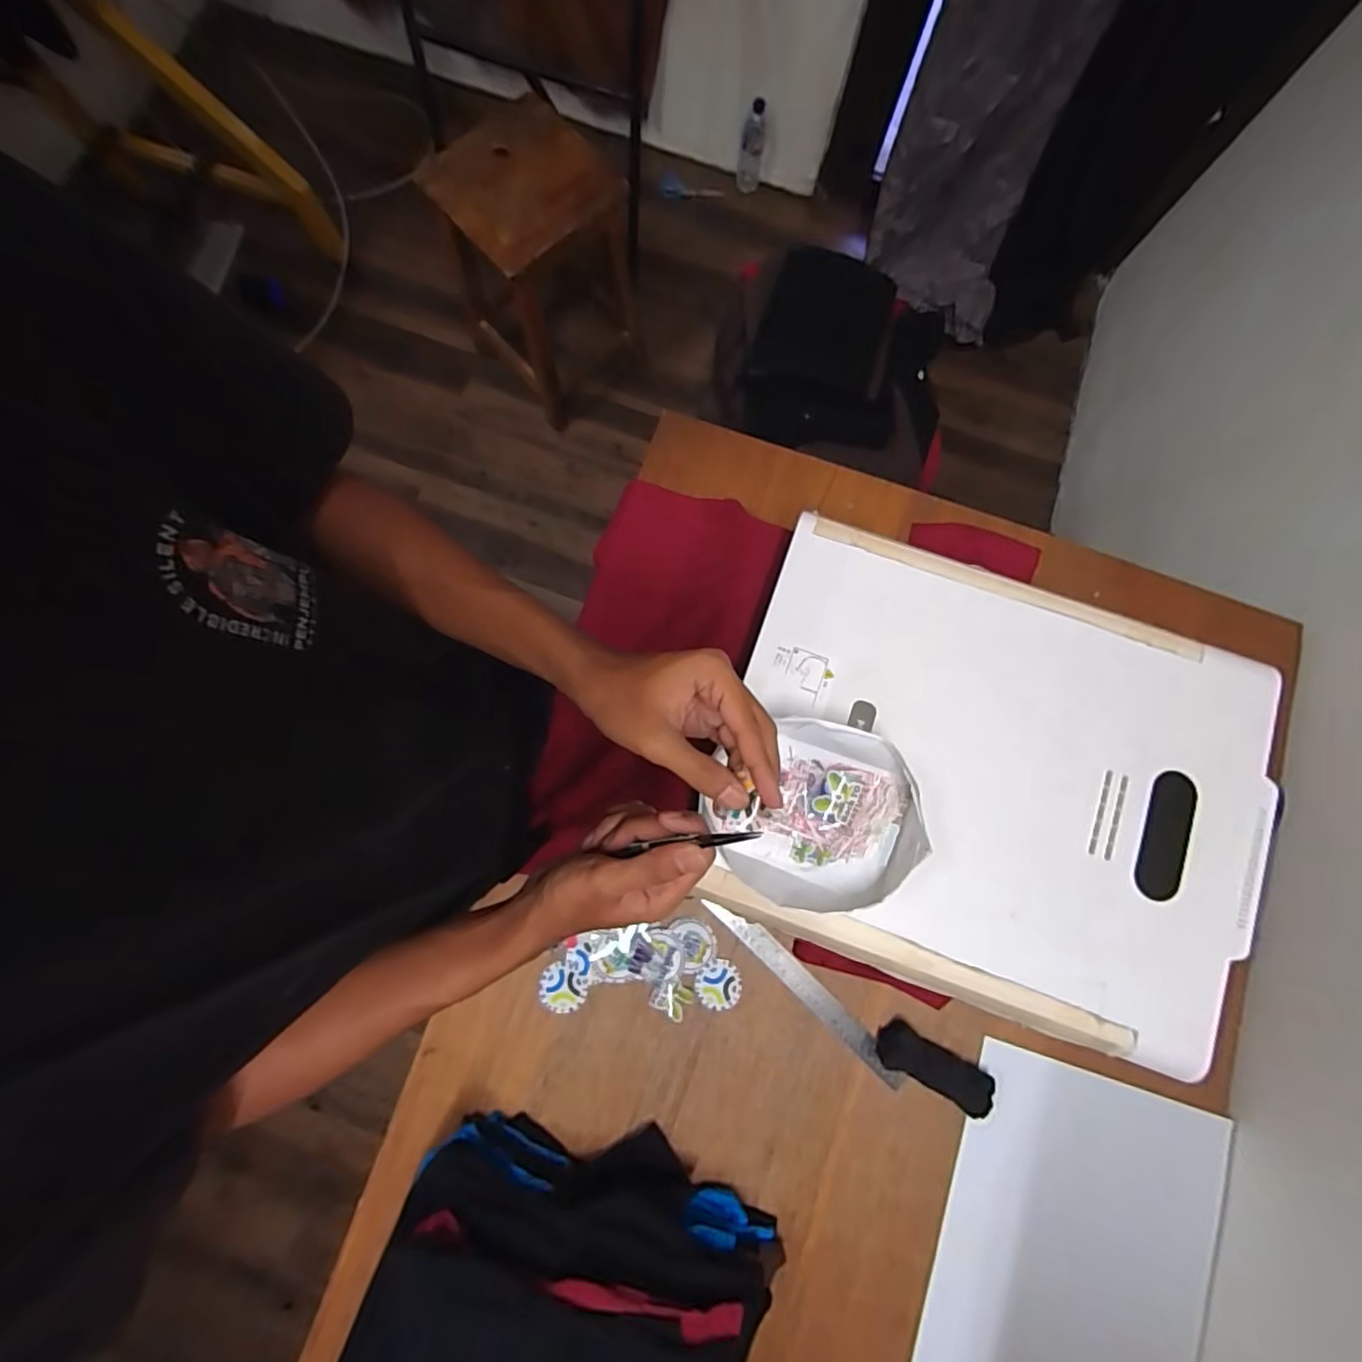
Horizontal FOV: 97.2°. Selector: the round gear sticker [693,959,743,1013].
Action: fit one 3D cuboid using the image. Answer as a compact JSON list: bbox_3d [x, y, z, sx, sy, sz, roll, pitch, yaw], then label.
[{"bbox_3d":[0.044,0.351,0.694,0.053,0.004,0.053,0,79,0],"label":"round gear sticker"}]

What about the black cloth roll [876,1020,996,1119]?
[{"bbox_3d":[0.284,0.434,0.671,0.125,0.026,0.047,28,81,5],"label":"black cloth roll"}]

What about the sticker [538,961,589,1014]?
[{"bbox_3d":[-0.137,0.355,0.691,0.055,0.006,0.048,28,70,7],"label":"sticker"}]

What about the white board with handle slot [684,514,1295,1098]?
[{"bbox_3d":[0.299,0.092,0.578,0.498,0.016,0.403,20,80,3],"label":"white board with handle slot"}]

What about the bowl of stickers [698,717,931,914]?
[{"bbox_3d":[0.119,0.120,0.544,0.181,0.052,0.161,-8,80,-2],"label":"bowl of stickers"}]

